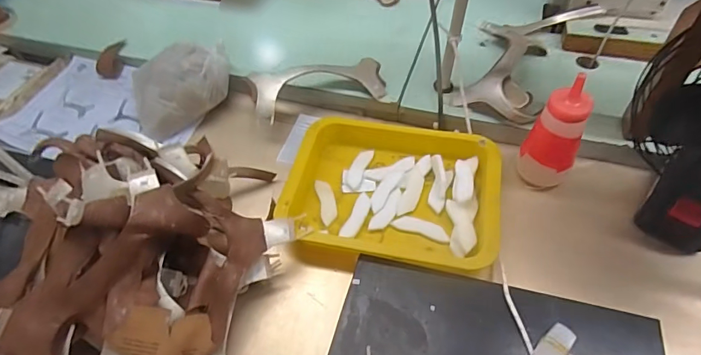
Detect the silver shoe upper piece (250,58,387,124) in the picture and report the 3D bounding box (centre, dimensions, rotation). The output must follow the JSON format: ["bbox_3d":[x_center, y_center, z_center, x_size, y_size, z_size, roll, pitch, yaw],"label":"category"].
[{"bbox_3d":[-0.045,-0.138,0.633,0.204,0.038,0.094,-16,52,-9],"label":"silver shoe upper piece"}]

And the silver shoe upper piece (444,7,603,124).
[{"bbox_3d":[0.260,-0.199,0.661,0.160,0.044,0.299,27,58,23],"label":"silver shoe upper piece"}]

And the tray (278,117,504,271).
[{"bbox_3d":[0.053,0.012,0.549,0.256,0.041,0.206,7,52,9],"label":"tray"}]

